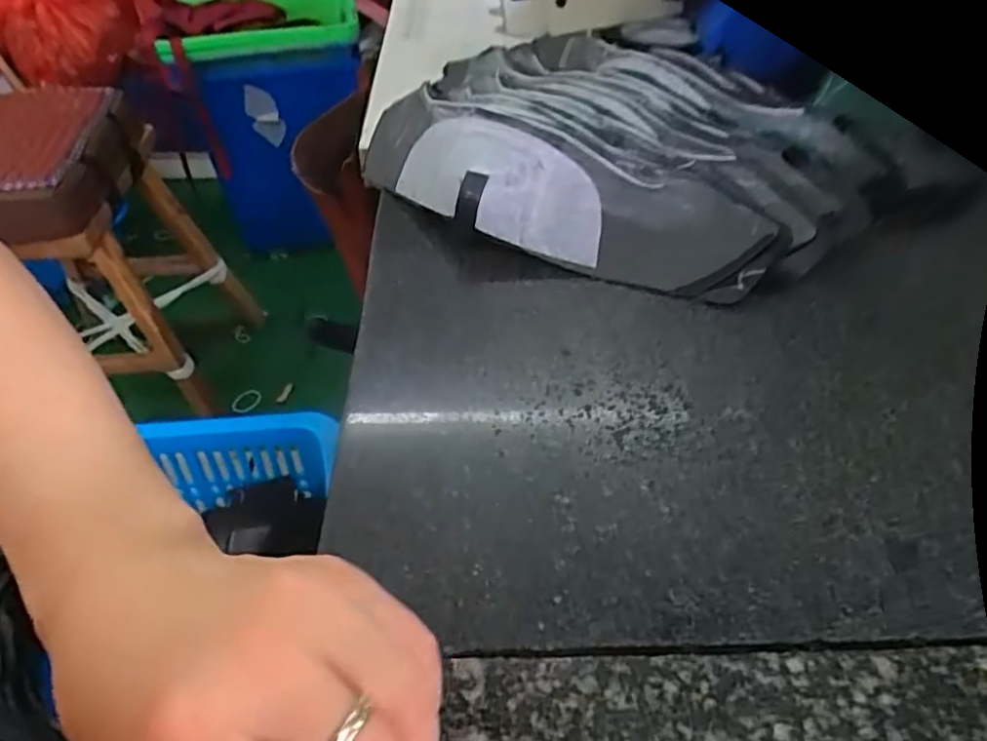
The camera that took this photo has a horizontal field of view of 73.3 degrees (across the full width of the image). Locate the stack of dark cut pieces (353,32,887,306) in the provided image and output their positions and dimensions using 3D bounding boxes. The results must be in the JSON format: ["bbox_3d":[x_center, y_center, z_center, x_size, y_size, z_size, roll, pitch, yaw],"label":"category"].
[{"bbox_3d":[0.063,-0.141,0.416,0.194,0.061,0.294,-35,53,-27],"label":"stack of dark cut pieces"}]

